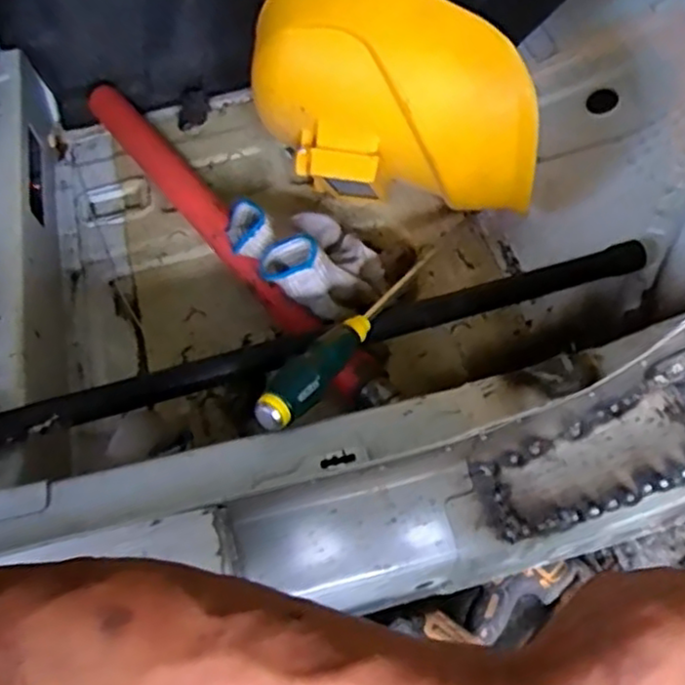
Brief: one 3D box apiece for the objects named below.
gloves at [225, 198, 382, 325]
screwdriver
[{"bbox_3d":[-0.039,-0.099,0.645,0.104,0.065,0.161,-34,63,-18],"label":"gloves"},{"bbox_3d":[0.013,-0.011,0.560,0.030,0.027,0.241,31,44,16],"label":"screwdriver"}]

